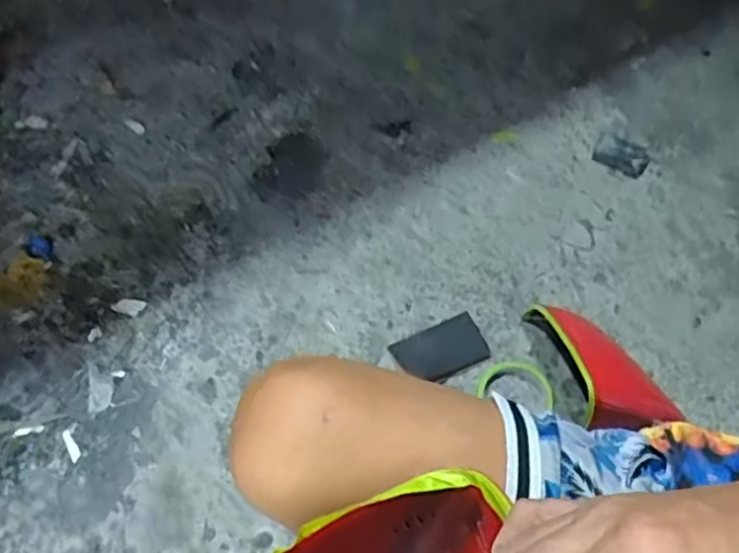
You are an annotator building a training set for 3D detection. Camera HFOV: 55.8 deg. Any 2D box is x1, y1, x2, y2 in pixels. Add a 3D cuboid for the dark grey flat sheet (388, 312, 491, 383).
[{"bbox_3d":[0.092,0.093,0.888,0.116,0.015,0.069,-24,65,-14],"label":"dark grey flat sheet"}]

